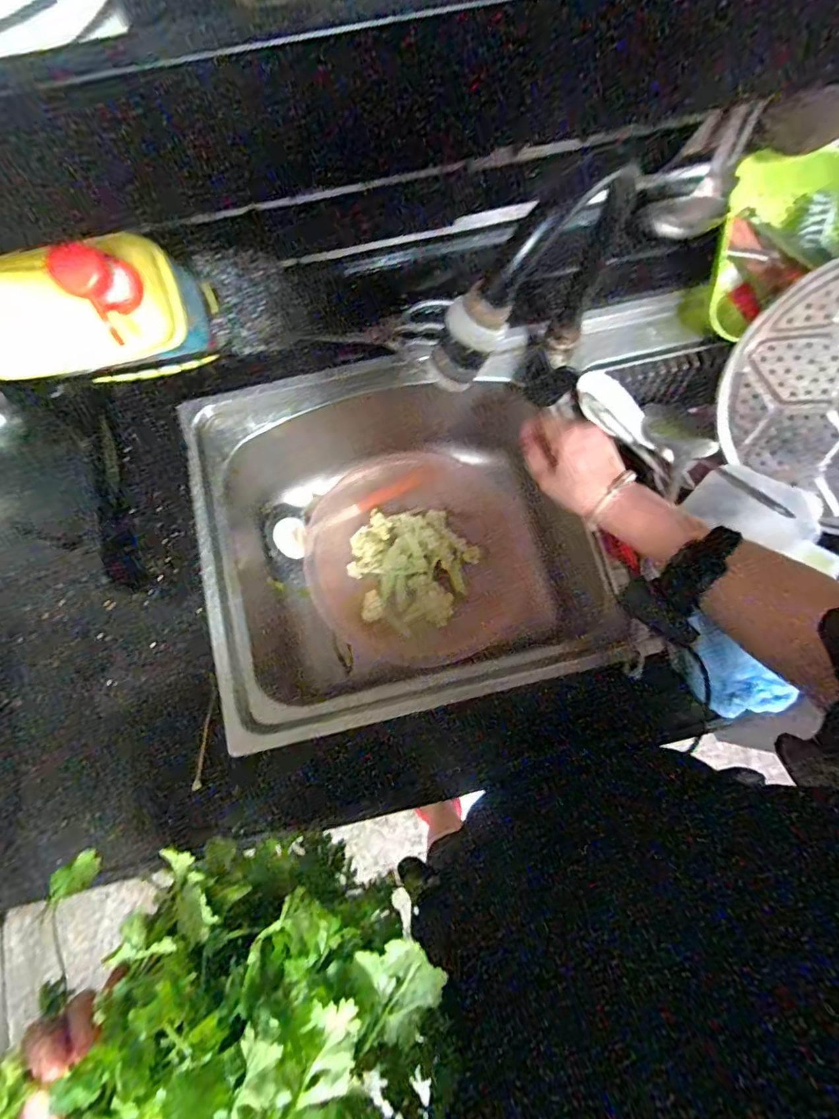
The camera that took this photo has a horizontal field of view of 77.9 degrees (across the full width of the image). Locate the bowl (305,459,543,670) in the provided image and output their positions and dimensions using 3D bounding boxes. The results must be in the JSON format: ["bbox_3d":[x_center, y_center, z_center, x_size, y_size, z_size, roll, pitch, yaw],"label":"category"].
[{"bbox_3d":[0.007,-0.015,0.773,0.326,0.101,0.322,0,78,1],"label":"bowl"}]

